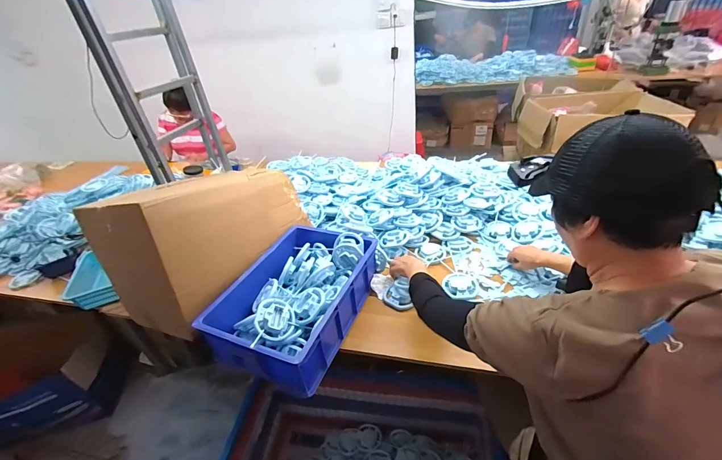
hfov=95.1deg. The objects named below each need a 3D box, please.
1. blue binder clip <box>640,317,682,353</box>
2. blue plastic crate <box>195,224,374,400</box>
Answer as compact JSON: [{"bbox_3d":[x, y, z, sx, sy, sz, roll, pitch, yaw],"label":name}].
[{"bbox_3d":[0.373,0.132,0.407,0.031,0.013,0.037,-48,45,13],"label":"blue binder clip"},{"bbox_3d":[-0.171,0.176,0.954,0.315,0.138,0.494,9,37,22],"label":"blue plastic crate"}]

